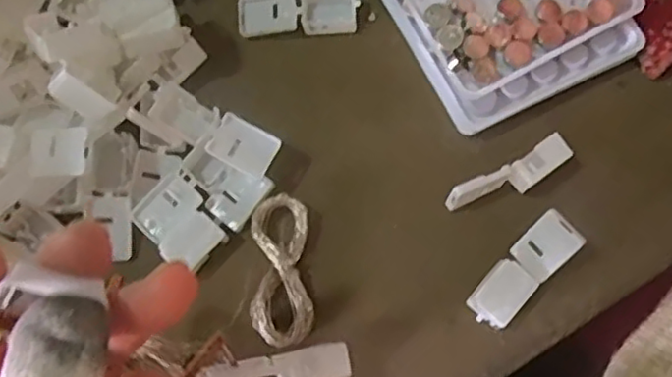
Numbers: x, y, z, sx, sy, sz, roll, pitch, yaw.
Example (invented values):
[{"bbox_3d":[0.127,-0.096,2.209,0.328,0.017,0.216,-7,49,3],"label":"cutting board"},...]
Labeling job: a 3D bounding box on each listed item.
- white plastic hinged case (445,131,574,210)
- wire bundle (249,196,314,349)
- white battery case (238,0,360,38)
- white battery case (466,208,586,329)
[{"bbox_3d":[0.073,-0.003,0.271,0.058,0.018,0.015,-28,77,-8],"label":"white plastic hinged case"},{"bbox_3d":[-0.023,0.034,0.265,0.025,0.013,0.061,-4,74,-2],"label":"wire bundle"},{"bbox_3d":[-0.018,-0.083,0.298,0.055,0.010,0.020,-4,74,-2],"label":"white battery case"},{"bbox_3d":[0.077,0.034,0.260,0.019,0.023,0.048,42,78,10],"label":"white battery case"}]

